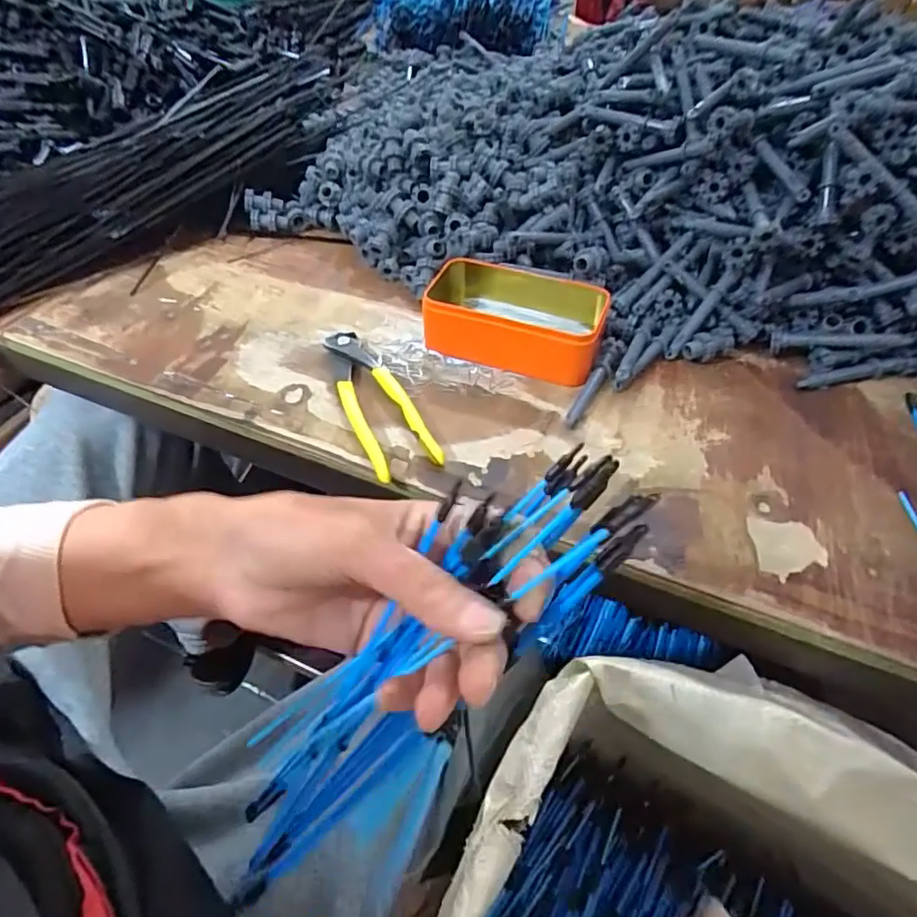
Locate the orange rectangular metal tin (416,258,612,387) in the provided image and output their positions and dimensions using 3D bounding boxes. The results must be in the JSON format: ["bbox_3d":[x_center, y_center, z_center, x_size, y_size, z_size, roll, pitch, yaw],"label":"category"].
[{"bbox_3d":[0.044,-0.122,0.501,0.158,0.046,0.094,17,52,14],"label":"orange rectangular metal tin"}]

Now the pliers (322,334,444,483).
[{"bbox_3d":[-0.066,-0.046,0.457,0.047,0.012,0.157,-21,53,-17],"label":"pliers"}]

